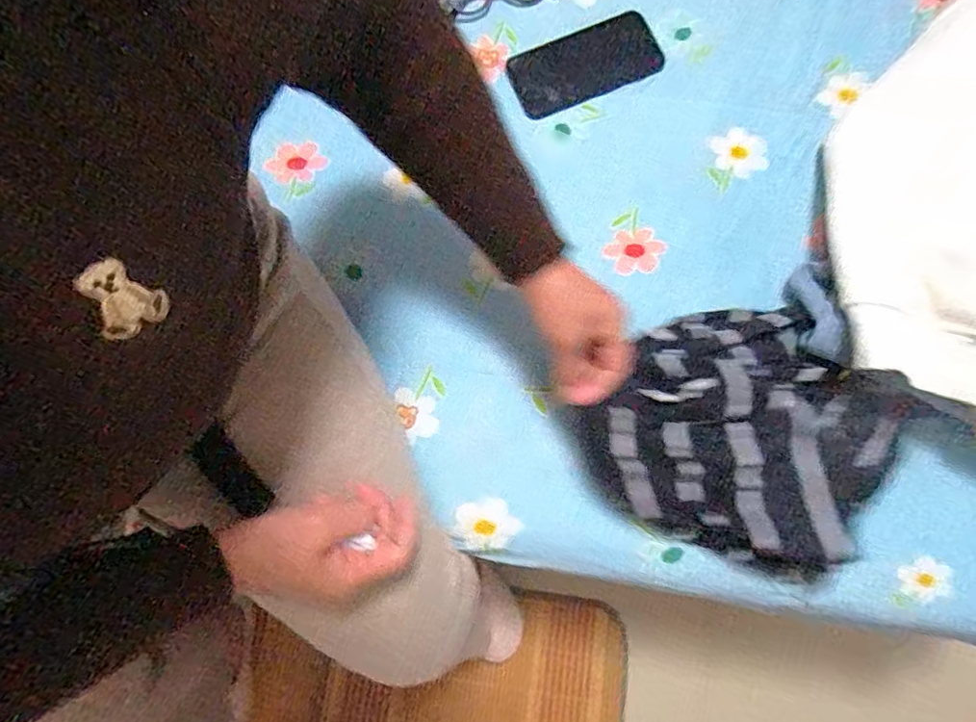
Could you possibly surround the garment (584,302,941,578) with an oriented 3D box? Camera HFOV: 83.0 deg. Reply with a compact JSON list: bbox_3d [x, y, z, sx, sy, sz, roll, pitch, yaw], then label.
[{"bbox_3d":[0.223,0.059,0.462,0.221,0.083,0.231,0,79,0],"label":"garment"}]

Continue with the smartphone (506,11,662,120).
[{"bbox_3d":[0.107,-0.327,0.610,0.161,0.009,0.076,-22,84,1],"label":"smartphone"}]

